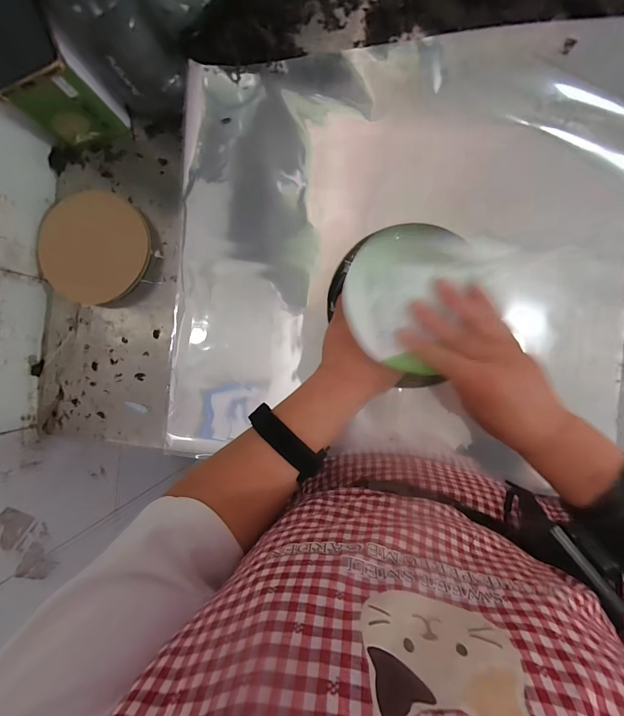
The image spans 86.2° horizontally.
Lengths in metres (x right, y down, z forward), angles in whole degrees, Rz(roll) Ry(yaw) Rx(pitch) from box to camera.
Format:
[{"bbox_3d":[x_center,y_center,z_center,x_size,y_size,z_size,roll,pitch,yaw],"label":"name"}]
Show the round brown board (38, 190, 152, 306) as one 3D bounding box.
[{"bbox_3d":[-0.275,-0.144,0.421,0.136,0.015,0.137,0,90,8],"label":"round brown board"}]

